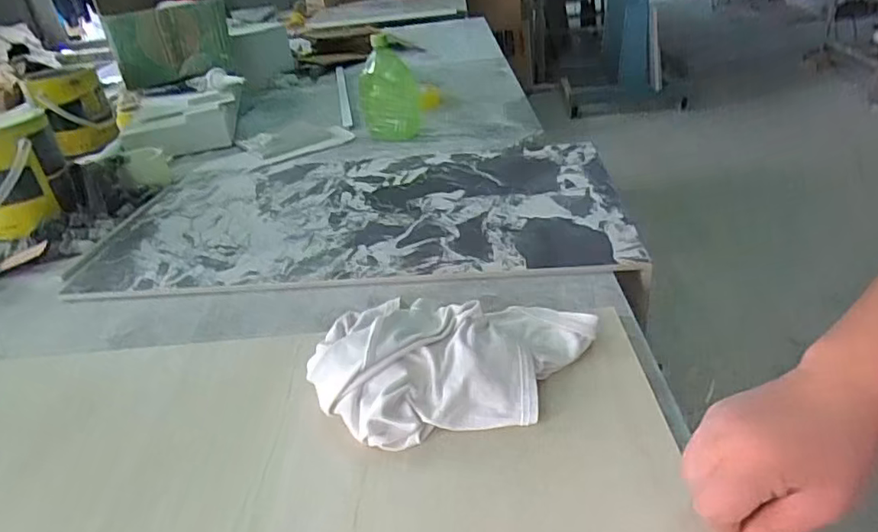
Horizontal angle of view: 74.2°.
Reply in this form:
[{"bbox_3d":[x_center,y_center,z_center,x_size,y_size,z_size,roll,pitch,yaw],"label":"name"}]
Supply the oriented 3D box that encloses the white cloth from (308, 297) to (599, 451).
[{"bbox_3d":[0.016,0.074,0.505,0.243,0.068,0.133,-10,31,-4],"label":"white cloth"}]

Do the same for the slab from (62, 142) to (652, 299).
[{"bbox_3d":[-0.110,-0.088,0.856,0.719,0.019,0.420,-3,29,8],"label":"slab"}]

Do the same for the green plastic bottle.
[{"bbox_3d":[-0.097,-0.347,1.125,0.114,0.168,0.089,-10,31,-5],"label":"green plastic bottle"}]

